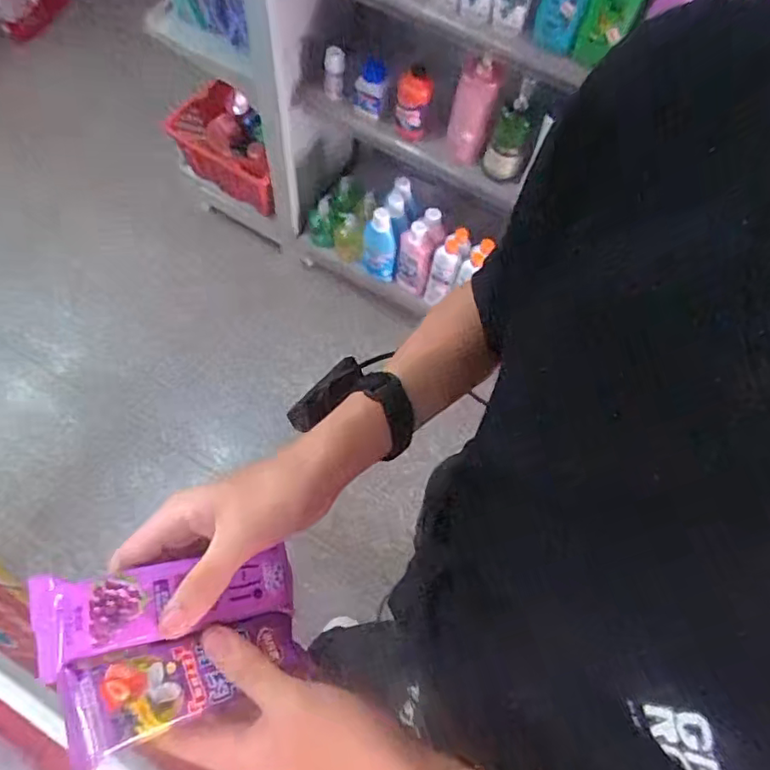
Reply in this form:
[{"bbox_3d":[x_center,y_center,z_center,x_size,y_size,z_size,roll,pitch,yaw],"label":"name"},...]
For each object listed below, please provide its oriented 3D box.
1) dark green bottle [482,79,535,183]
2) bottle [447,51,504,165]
[{"bbox_3d":[0.266,-0.529,1.243,0.078,0.216,0.052,24,66,7],"label":"dark green bottle"},{"bbox_3d":[0.191,-0.604,1.277,0.081,0.271,0.080,11,65,1],"label":"bottle"}]

